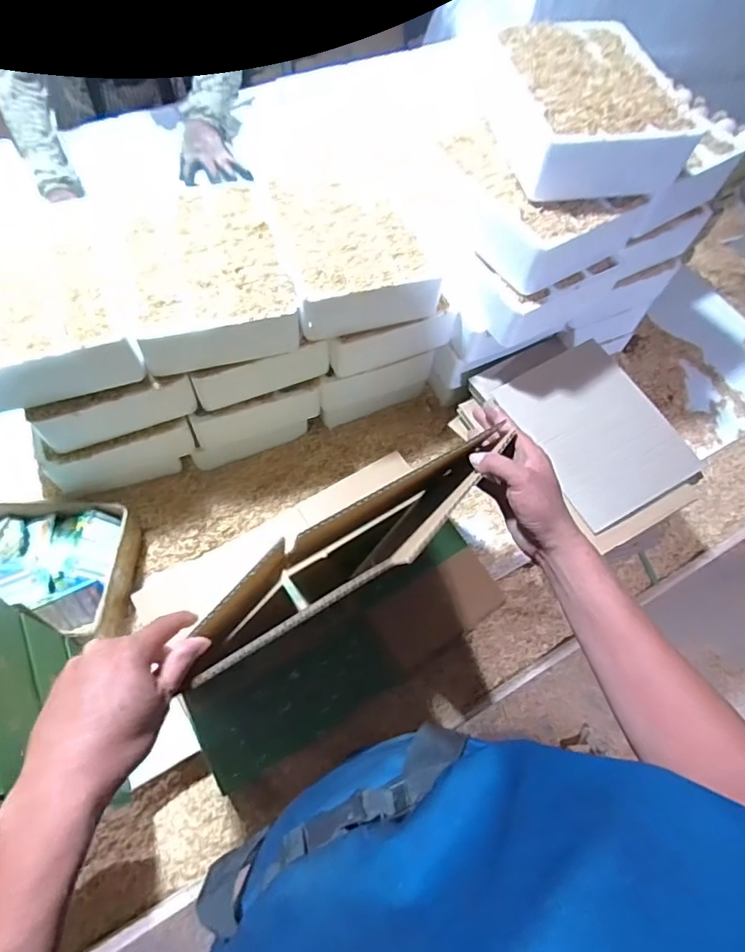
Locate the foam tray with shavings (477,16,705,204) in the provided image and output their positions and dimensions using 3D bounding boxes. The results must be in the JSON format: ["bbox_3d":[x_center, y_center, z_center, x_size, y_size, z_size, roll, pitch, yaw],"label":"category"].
[{"bbox_3d":[0.241,-0.428,0.626,0.175,0.074,0.232,-12,64,-10],"label":"foam tray with shavings"}]

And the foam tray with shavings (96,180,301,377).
[{"bbox_3d":[-0.209,-0.257,0.669,0.187,0.082,0.243,-15,64,-11],"label":"foam tray with shavings"}]

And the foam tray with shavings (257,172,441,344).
[{"bbox_3d":[-0.034,-0.299,0.696,0.180,0.074,0.231,-16,64,-11],"label":"foam tray with shavings"}]

